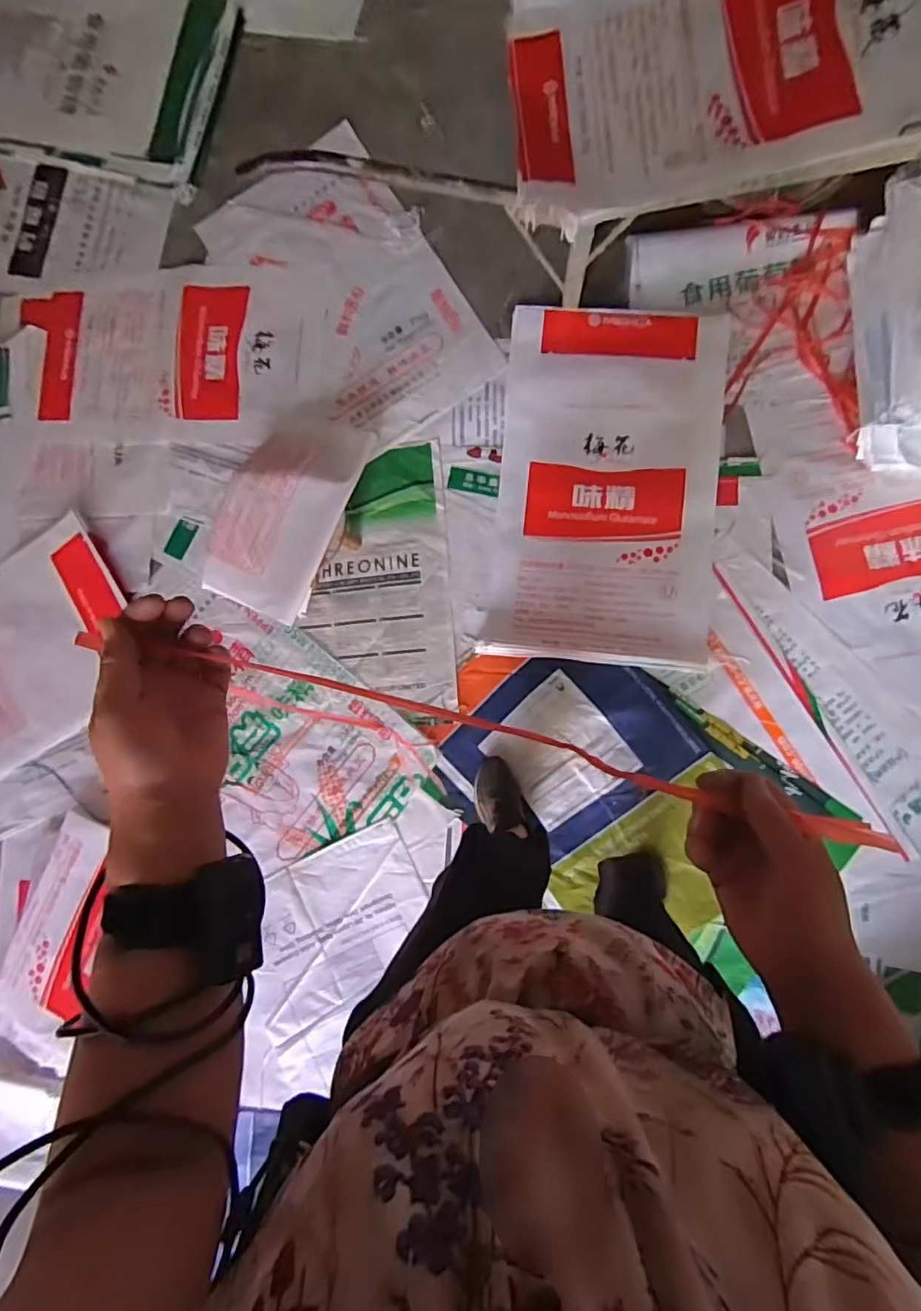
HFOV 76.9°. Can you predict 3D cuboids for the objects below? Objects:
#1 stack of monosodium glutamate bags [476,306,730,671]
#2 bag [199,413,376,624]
[{"bbox_3d":[0.363,-0.428,1.433,0.528,0.041,0.887,5,87,6],"label":"stack of monosodium glutamate bags"},{"bbox_3d":[-0.430,-0.364,1.471,0.310,0.156,0.518,21,88,8],"label":"bag"}]

